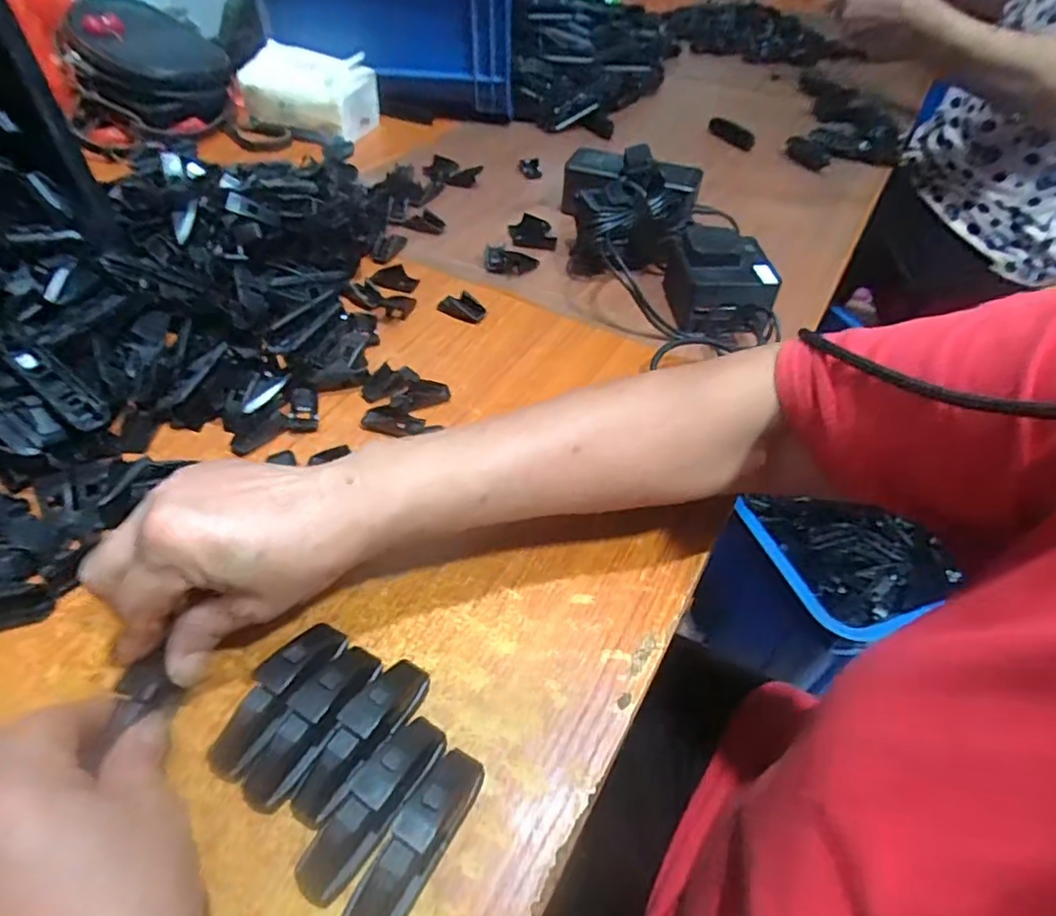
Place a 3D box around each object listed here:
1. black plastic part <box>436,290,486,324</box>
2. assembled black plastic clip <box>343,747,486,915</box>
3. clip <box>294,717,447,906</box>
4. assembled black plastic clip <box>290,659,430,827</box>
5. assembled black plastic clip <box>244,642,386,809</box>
[{"bbox_3d":[-0.054,-0.125,0.504,0.041,0.013,0.019,23,52,17],"label":"black plastic part"},{"bbox_3d":[-0.044,0.154,0.246,0.021,0.024,0.076,24,51,19],"label":"assembled black plastic clip"},{"bbox_3d":[-0.064,0.142,0.254,0.020,0.027,0.076,31,54,22],"label":"clip"},{"bbox_3d":[-0.072,0.124,0.273,0.023,0.023,0.076,27,53,20],"label":"assembled black plastic clip"},{"bbox_3d":[-0.095,0.118,0.276,0.024,0.026,0.076,26,52,19],"label":"assembled black plastic clip"}]

